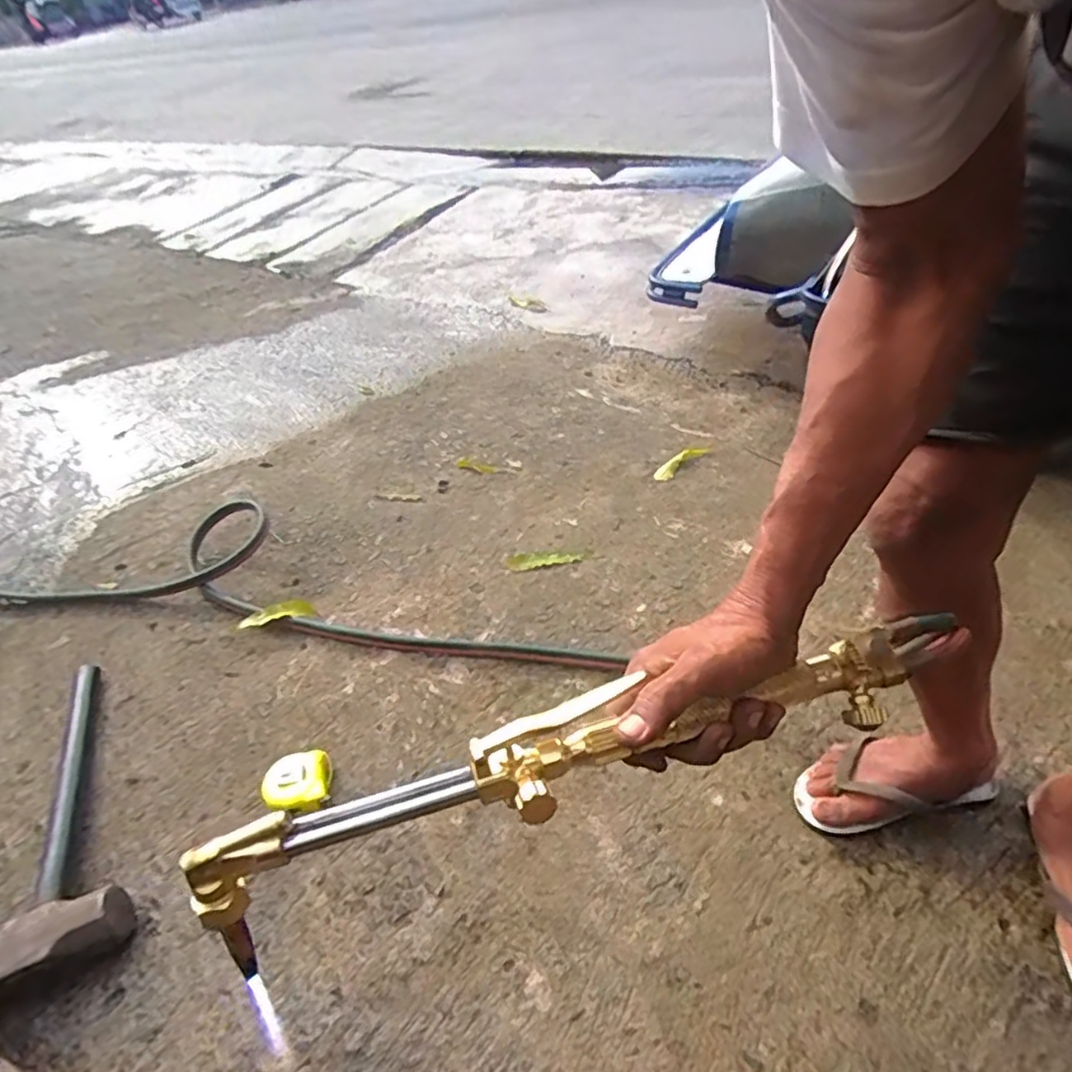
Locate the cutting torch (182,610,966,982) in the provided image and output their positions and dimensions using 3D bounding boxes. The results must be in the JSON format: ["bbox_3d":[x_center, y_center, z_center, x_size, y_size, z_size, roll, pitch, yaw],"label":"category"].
[{"bbox_3d":[0.059,0.132,0.391,0.500,0.084,0.049,-13,40,-12],"label":"cutting torch"}]

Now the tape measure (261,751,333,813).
[{"bbox_3d":[-0.300,0.311,0.801,0.080,0.040,0.082,-9,38,-9],"label":"tape measure"}]

